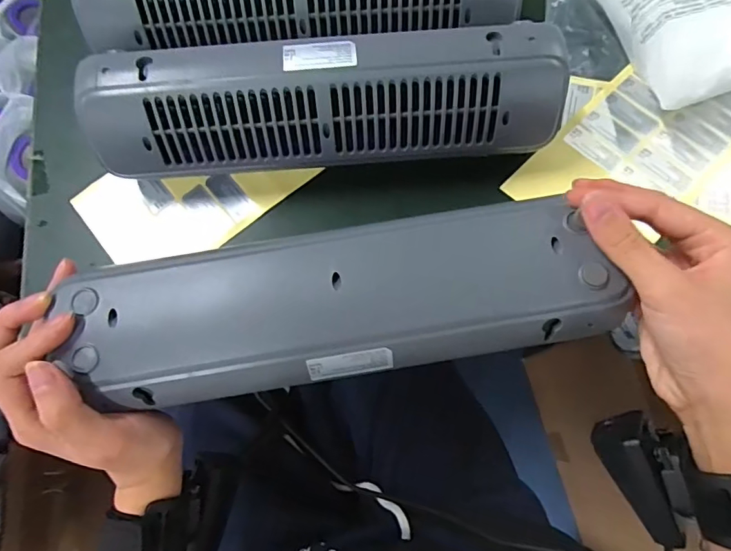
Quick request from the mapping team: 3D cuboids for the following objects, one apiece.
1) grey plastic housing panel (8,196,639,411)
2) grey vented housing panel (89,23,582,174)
[{"bbox_3d":[-0.012,0.014,0.263,0.279,0.031,0.075,-8,72,-1],"label":"grey plastic housing panel"},{"bbox_3d":[-0.026,-0.109,0.329,0.309,0.082,0.062,-4,72,1],"label":"grey vented housing panel"}]

